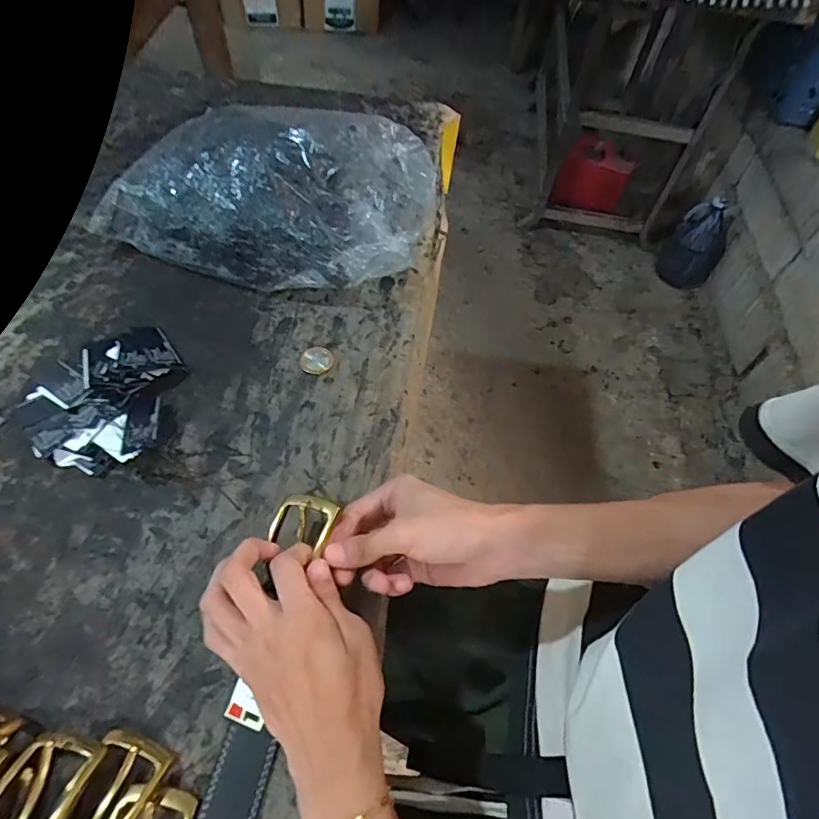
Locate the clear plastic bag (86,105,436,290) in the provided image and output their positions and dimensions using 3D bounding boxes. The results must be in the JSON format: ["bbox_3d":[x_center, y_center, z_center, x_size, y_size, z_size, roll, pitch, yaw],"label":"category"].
[{"bbox_3d":[-0.131,-0.215,0.499,0.294,0.116,0.162,14,59,5],"label":"clear plastic bag"}]

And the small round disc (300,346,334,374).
[{"bbox_3d":[-0.084,-0.046,0.466,0.028,0.004,0.029,2,59,-3],"label":"small round disc"}]

